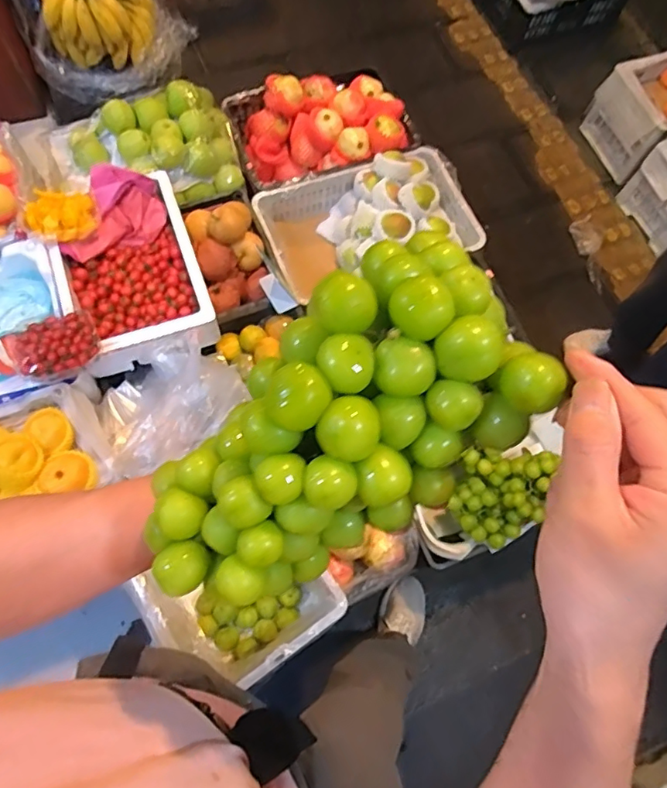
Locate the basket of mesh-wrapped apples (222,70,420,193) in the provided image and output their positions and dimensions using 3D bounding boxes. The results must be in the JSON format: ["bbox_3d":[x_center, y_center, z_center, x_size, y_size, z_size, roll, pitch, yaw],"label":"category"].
[{"bbox_3d":[-0.038,-0.752,1.549,0.490,0.177,0.359,-21,72,-9],"label":"basket of mesh-wrapped apples"}]

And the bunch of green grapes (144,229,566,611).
[{"bbox_3d":[-0.004,0.024,0.298,0.240,0.095,0.124,-44,101,5],"label":"bunch of green grapes"}]

